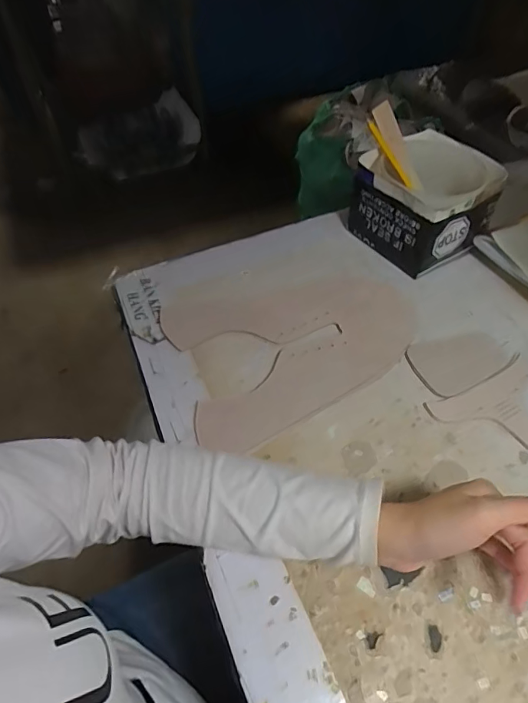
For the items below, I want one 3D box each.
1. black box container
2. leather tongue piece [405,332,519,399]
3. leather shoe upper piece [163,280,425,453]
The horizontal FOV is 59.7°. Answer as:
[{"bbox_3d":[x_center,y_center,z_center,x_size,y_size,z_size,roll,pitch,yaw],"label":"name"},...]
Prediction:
[{"bbox_3d":[0.200,-0.185,0.575,0.137,0.098,0.139,-28,56,-18],"label":"black box container"},{"bbox_3d":[0.209,0.008,0.485,0.103,0.004,0.066,-19,53,-12],"label":"leather tongue piece"},{"bbox_3d":[0.042,-0.012,0.504,0.268,0.009,0.193,-17,53,-11],"label":"leather shoe upper piece"}]

